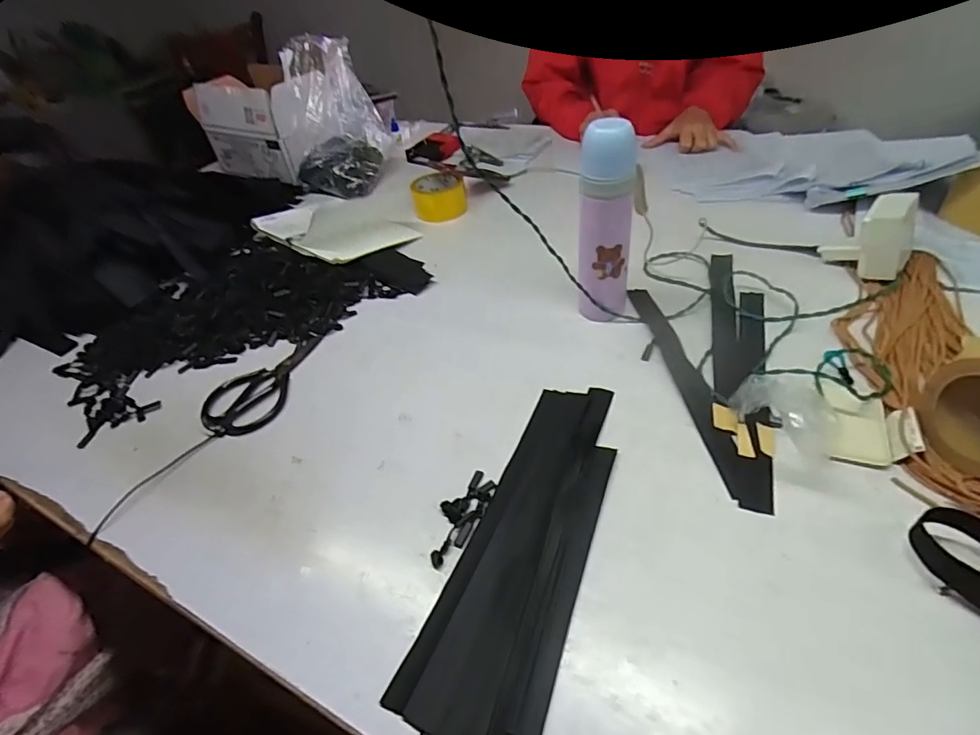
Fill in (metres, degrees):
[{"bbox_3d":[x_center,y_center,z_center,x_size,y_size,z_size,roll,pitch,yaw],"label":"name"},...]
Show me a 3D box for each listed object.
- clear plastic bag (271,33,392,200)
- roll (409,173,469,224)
[{"bbox_3d":[-0.340,-0.539,1.118,0.230,0.228,0.274,-16,43,-9],"label":"clear plastic bag"},{"bbox_3d":[-0.099,-0.334,1.015,0.104,0.056,0.086,-9,43,-2],"label":"roll"}]

